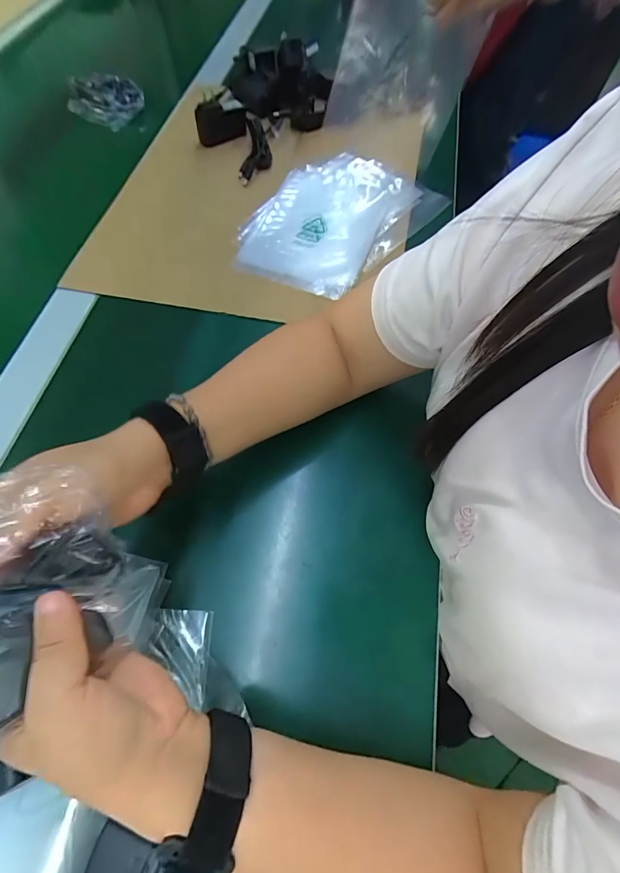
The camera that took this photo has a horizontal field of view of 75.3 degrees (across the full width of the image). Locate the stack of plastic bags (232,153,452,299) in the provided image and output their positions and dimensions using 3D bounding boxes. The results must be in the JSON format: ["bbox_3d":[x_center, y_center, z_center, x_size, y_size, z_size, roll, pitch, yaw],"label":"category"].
[{"bbox_3d":[0.034,-0.282,0.523,0.187,0.021,0.267,33,68,15],"label":"stack of plastic bags"}]

